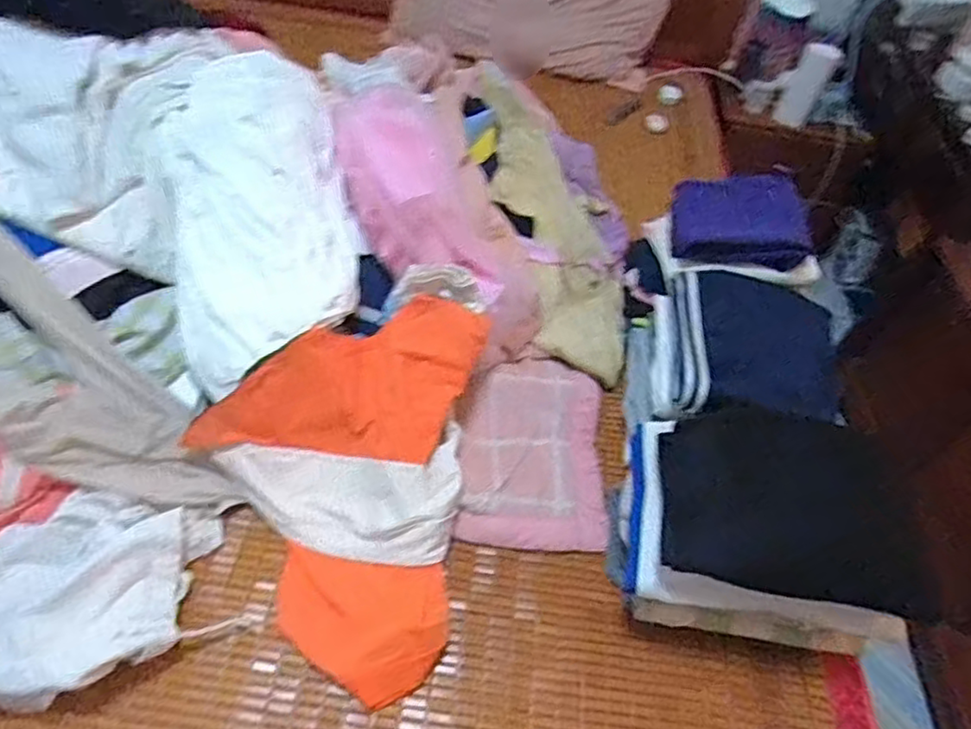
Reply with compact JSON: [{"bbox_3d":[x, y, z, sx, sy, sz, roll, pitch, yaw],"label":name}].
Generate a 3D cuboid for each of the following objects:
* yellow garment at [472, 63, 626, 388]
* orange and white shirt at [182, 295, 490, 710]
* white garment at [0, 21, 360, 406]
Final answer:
[{"bbox_3d":[0.125,-0.341,1.348,0.212,0.109,0.862,-6,52,-11],"label":"yellow garment"},{"bbox_3d":[-0.205,0.144,0.891,0.349,0.189,0.492,8,51,0],"label":"orange and white shirt"},{"bbox_3d":[-0.461,-0.322,0.976,0.699,0.257,0.449,32,55,18],"label":"white garment"}]

